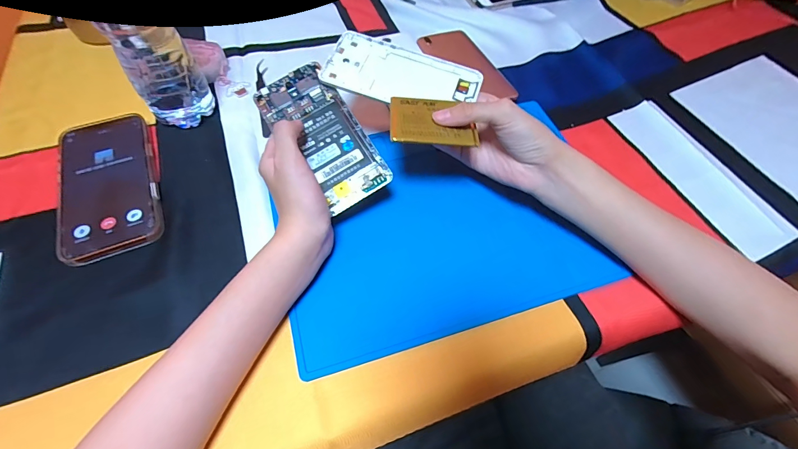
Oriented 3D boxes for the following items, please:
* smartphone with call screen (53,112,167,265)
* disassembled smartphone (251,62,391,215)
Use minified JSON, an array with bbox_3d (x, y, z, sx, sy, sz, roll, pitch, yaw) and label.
[{"bbox_3d":[-0.281,-0.042,0.350,0.080,0.017,0.166,-21,61,-14],"label":"smartphone with call screen"},{"bbox_3d":[-0.069,-0.081,0.325,0.067,0.004,0.140,-32,79,-5],"label":"disassembled smartphone"}]

